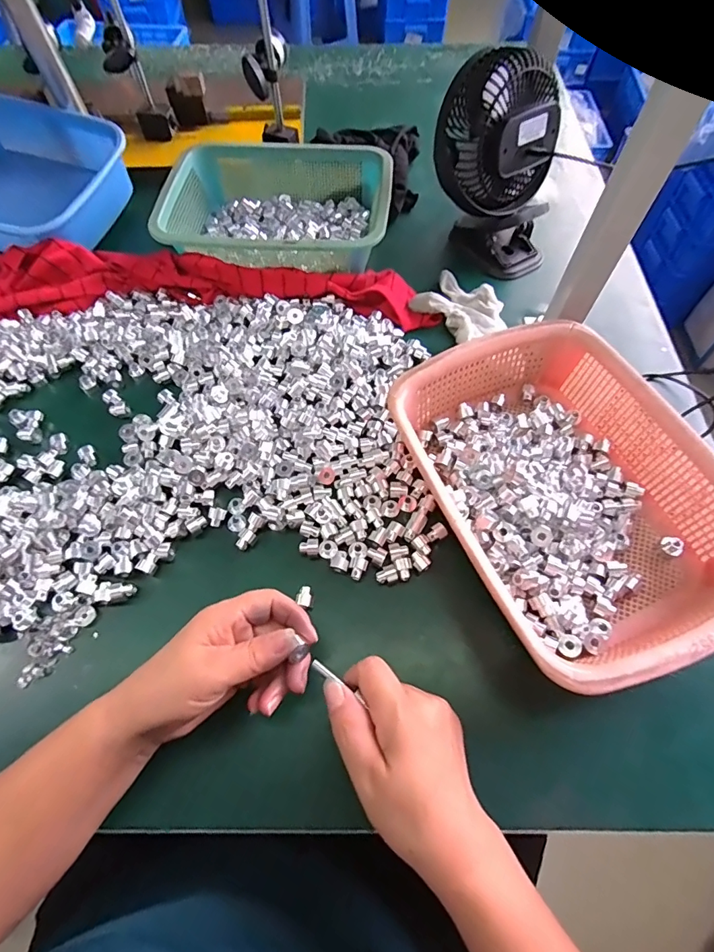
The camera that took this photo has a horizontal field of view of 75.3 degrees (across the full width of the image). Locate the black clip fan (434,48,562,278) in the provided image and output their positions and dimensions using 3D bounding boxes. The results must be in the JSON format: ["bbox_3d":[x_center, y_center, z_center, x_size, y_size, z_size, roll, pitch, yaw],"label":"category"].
[{"bbox_3d":[0.171,-0.358,0.543,0.149,0.180,0.125,23,65,11],"label":"black clip fan"}]

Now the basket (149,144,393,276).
[{"bbox_3d":[-0.096,-0.335,0.581,0.270,0.063,0.202,6,62,3],"label":"basket"}]

